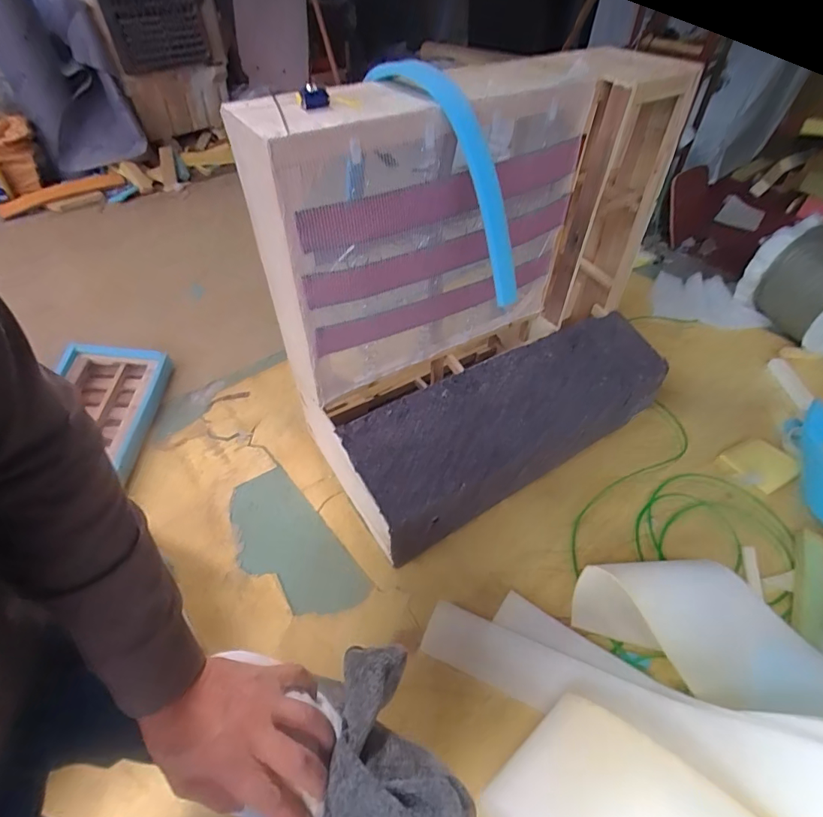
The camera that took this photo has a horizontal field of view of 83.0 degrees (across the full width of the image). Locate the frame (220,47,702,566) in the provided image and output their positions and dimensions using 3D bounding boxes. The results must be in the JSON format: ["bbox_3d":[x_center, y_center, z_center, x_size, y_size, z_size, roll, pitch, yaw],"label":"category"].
[{"bbox_3d":[0.202,-0.298,1.305,1.041,1.010,0.614,-22,52,-20],"label":"frame"}]

